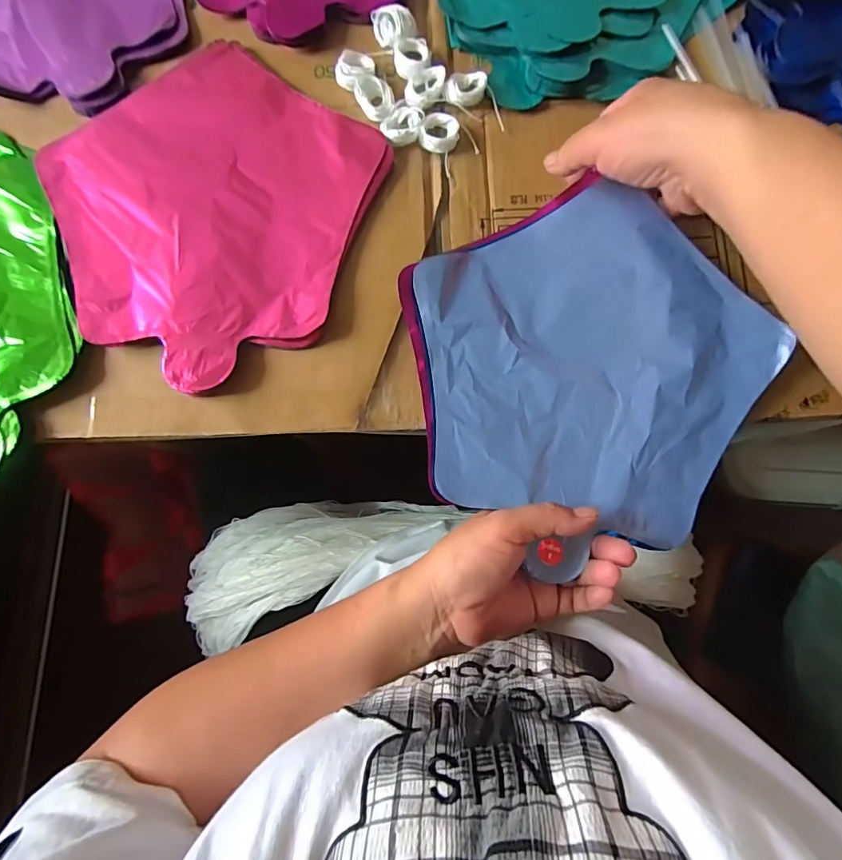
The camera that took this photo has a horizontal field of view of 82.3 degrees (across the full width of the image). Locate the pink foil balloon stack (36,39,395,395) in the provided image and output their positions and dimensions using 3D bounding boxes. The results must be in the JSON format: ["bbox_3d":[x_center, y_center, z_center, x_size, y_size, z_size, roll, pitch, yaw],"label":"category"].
[{"bbox_3d":[-0.152,-0.158,0.341,0.231,0.009,0.223,33,80,8],"label":"pink foil balloon stack"}]

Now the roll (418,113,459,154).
[{"bbox_3d":[0.013,-0.216,0.351,0.028,0.012,0.024,10,79,3],"label":"roll"}]

